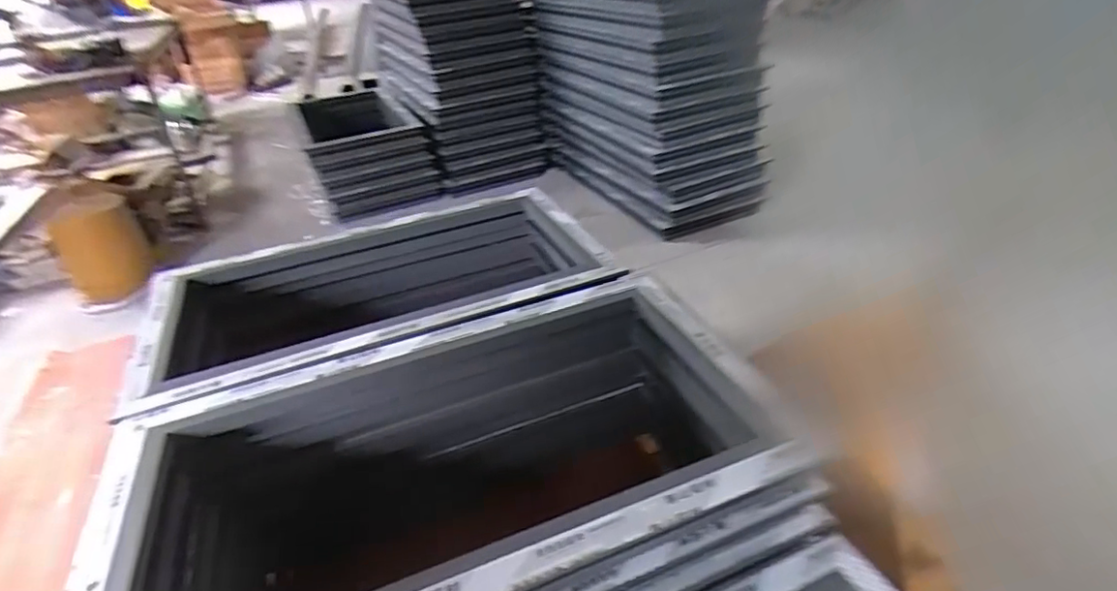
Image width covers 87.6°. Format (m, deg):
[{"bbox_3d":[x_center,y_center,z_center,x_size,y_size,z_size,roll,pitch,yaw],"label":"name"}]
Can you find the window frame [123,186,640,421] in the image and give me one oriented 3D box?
[{"bbox_3d":[-0.402,-0.024,1.355,1.015,0.104,0.616,-18,35,-18],"label":"window frame"}]

